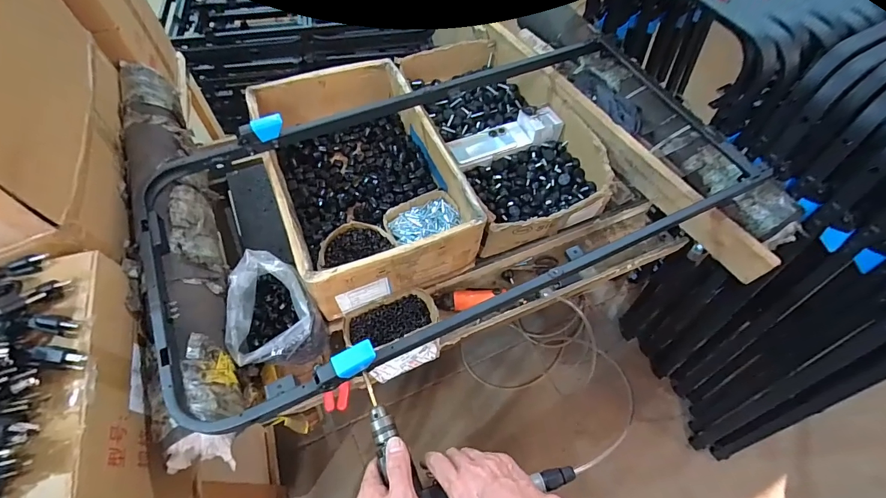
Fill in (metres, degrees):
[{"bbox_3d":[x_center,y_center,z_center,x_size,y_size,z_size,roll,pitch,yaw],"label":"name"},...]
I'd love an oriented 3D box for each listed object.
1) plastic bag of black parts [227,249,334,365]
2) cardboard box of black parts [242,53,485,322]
[{"bbox_3d":[-0.309,0.120,0.734,0.140,0.163,0.171,-28,65,-18],"label":"plastic bag of black parts"},{"bbox_3d":[-0.179,-0.162,0.882,0.352,0.165,0.532,-20,62,-14],"label":"cardboard box of black parts"}]

